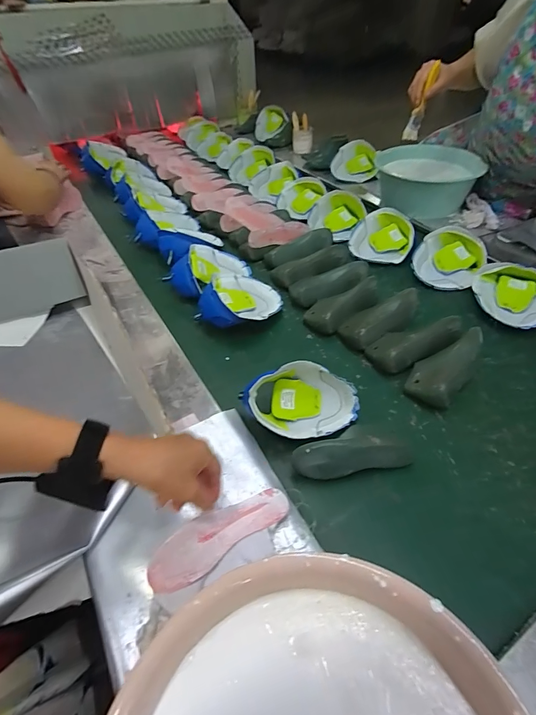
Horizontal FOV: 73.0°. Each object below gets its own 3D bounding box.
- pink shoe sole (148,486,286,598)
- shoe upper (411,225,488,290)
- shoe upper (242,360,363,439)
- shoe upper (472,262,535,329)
[{"bbox_3d":[-0.060,0.215,0.447,0.178,0.008,0.062,-27,50,-24],"label":"pink shoe sole"},{"bbox_3d":[0.441,-0.240,0.882,0.151,0.082,0.162,-1,48,1],"label":"shoe upper"},{"bbox_3d":[0.057,0.072,0.574,0.182,0.109,0.091,-5,48,-3],"label":"shoe upper"},{"bbox_3d":[0.534,-0.131,0.780,0.166,0.068,0.140,17,51,16],"label":"shoe upper"}]

